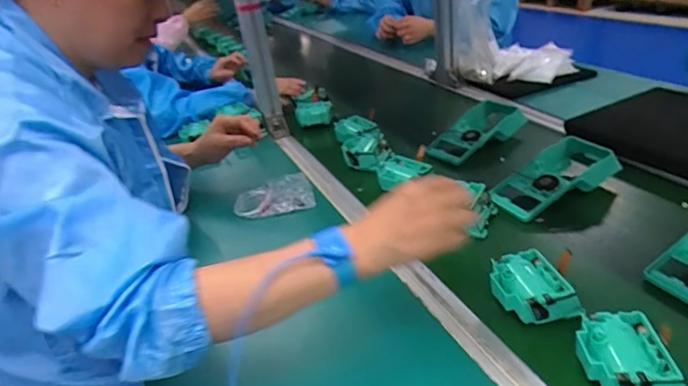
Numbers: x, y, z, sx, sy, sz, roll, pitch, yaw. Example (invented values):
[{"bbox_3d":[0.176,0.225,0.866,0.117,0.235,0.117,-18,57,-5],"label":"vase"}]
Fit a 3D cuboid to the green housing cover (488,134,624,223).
[{"bbox_3d":[0.300,-0.019,0.706,0.193,0.056,0.090,-20,31,-18],"label":"green housing cover"}]

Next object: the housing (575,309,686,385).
[{"bbox_3d":[0.249,0.147,0.425,0.080,0.037,0.081,-7,30,1],"label":"housing"}]

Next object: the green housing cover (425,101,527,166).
[{"bbox_3d":[0.241,-0.103,0.892,0.193,0.064,0.090,-27,34,-28],"label":"green housing cover"}]

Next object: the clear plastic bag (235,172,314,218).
[{"bbox_3d":[-0.111,0.008,0.763,0.121,0.013,0.076,-17,43,-6],"label":"clear plastic bag"}]

